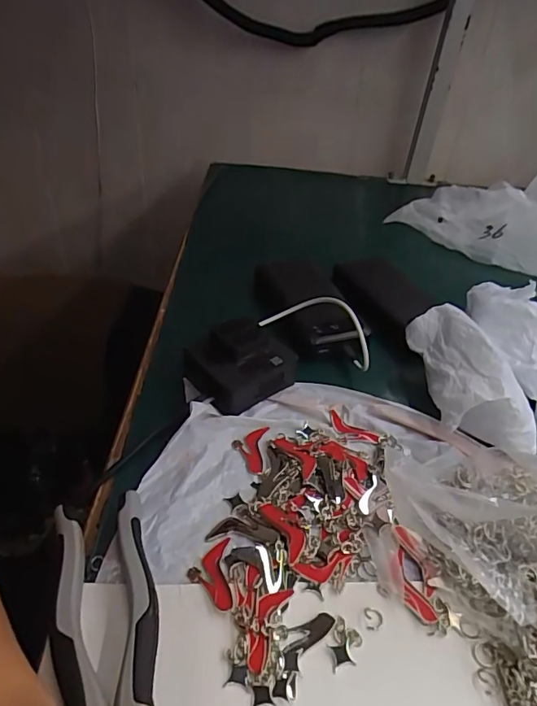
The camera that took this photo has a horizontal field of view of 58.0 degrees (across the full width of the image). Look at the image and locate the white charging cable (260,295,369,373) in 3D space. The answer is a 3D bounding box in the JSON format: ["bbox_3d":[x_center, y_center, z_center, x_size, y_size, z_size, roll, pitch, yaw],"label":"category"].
[{"bbox_3d":[0.046,-0.028,0.445,0.108,0.066,0.025,20,42,17],"label":"white charging cable"}]

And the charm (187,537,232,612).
[{"bbox_3d":[-0.036,0.136,0.299,0.025,0.005,0.046,-1,40,-8],"label":"charm"}]

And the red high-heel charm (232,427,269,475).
[{"bbox_3d":[-0.015,0.075,0.380,0.025,0.004,0.044,8,40,3],"label":"red high-heel charm"}]

